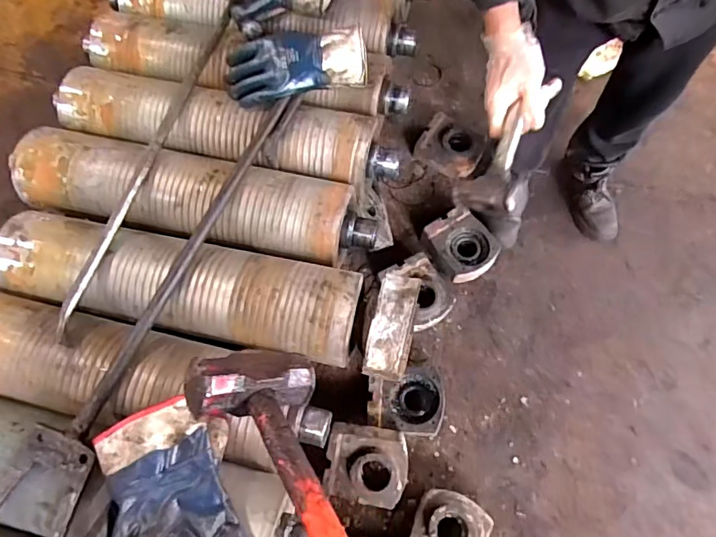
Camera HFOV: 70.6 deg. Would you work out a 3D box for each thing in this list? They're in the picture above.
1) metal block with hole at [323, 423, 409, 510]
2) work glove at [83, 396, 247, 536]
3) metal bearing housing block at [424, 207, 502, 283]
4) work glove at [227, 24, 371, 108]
[{"bbox_3d":[0.019,0.435,1.122,0.177,0.075,0.166,6,94,3],"label":"metal block with hole"},{"bbox_3d":[-0.236,0.305,0.619,0.178,0.058,0.260,-17,67,-6],"label":"work glove"},{"bbox_3d":[0.280,-0.062,1.348,0.160,0.070,0.177,-32,69,-12],"label":"metal bearing housing block"},{"bbox_3d":[-0.111,-0.359,0.901,0.247,0.080,0.105,-6,66,-1],"label":"work glove"}]

